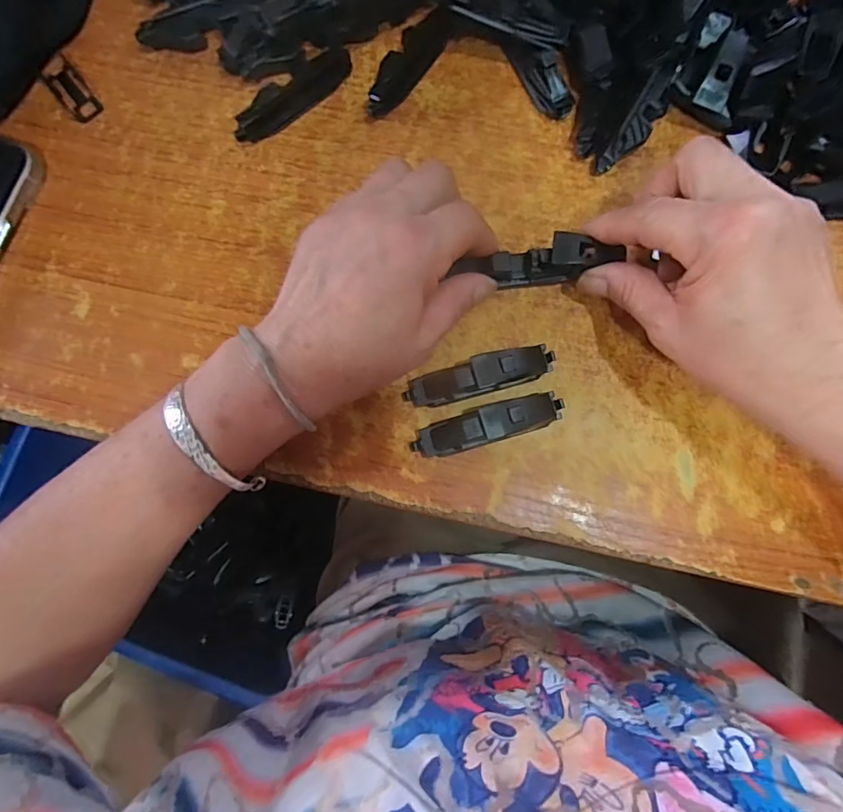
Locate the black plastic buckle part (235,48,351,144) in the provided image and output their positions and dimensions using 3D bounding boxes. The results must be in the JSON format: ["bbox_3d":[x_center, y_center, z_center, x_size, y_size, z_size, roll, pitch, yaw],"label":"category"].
[{"bbox_3d":[-0.078,-0.188,0.307,0.082,0.014,0.019,-42,84,-4],"label":"black plastic buckle part"}]

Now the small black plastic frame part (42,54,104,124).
[{"bbox_3d":[-0.214,-0.194,0.312,0.019,0.005,0.043,-39,83,-4],"label":"small black plastic frame part"}]

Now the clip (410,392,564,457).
[{"bbox_3d":[0.036,0.010,0.278,0.081,0.010,0.021,-15,82,-1],"label":"clip"}]

